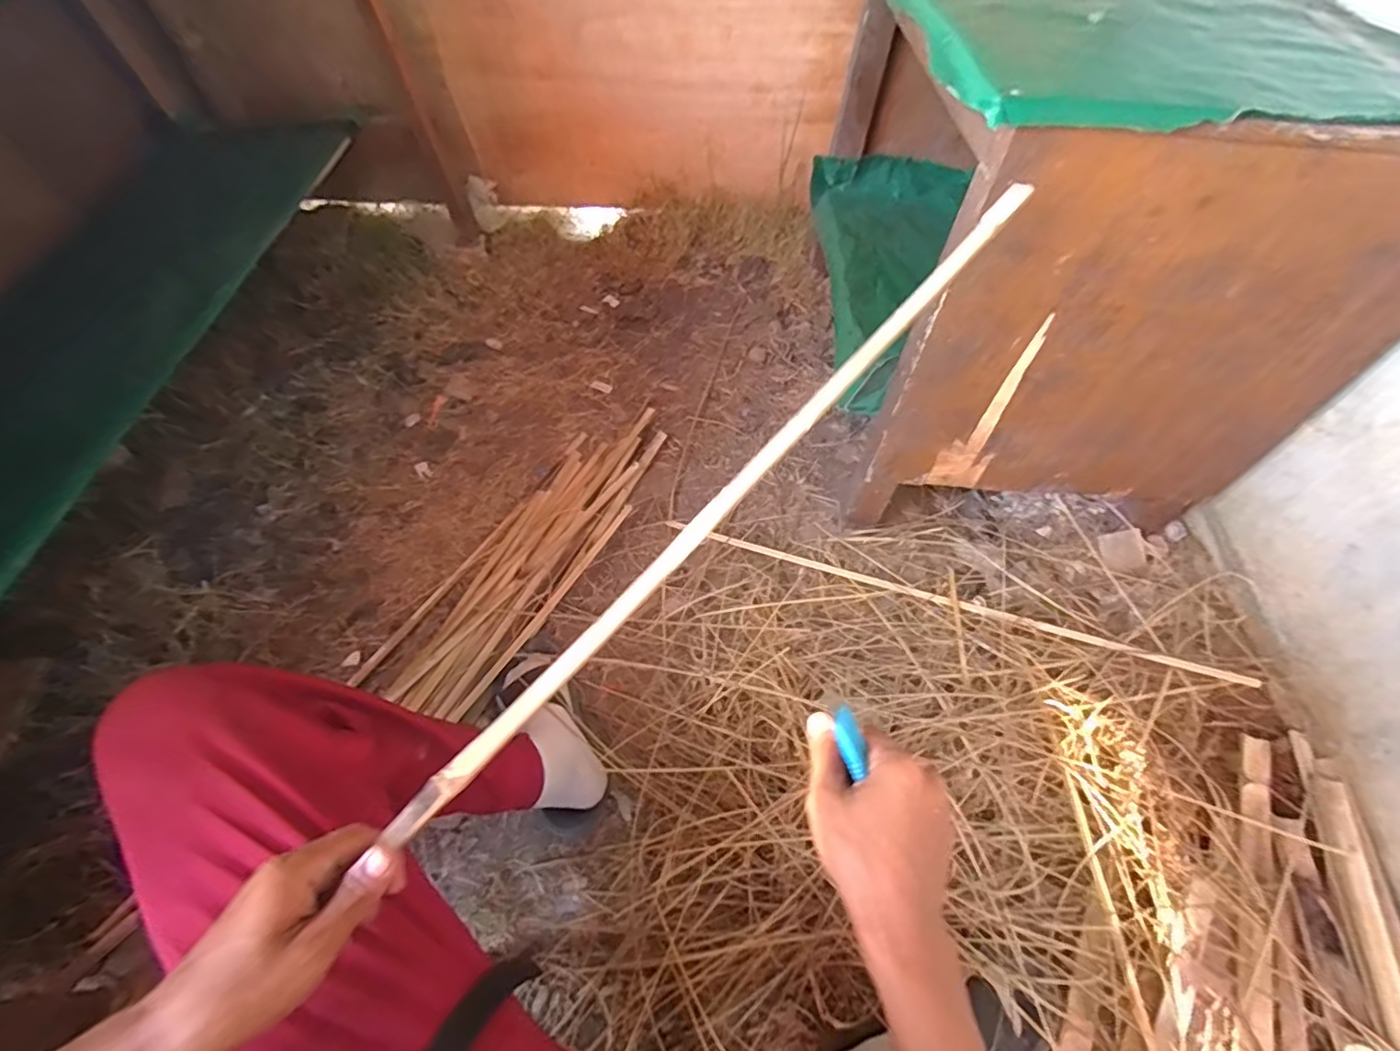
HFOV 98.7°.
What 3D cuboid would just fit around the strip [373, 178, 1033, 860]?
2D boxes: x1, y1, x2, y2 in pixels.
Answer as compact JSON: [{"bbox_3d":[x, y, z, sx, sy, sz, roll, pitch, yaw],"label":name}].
[{"bbox_3d":[0.036,-0.039,0.436,0.660,0.011,0.024,-46,42,-11],"label":"strip"}]

